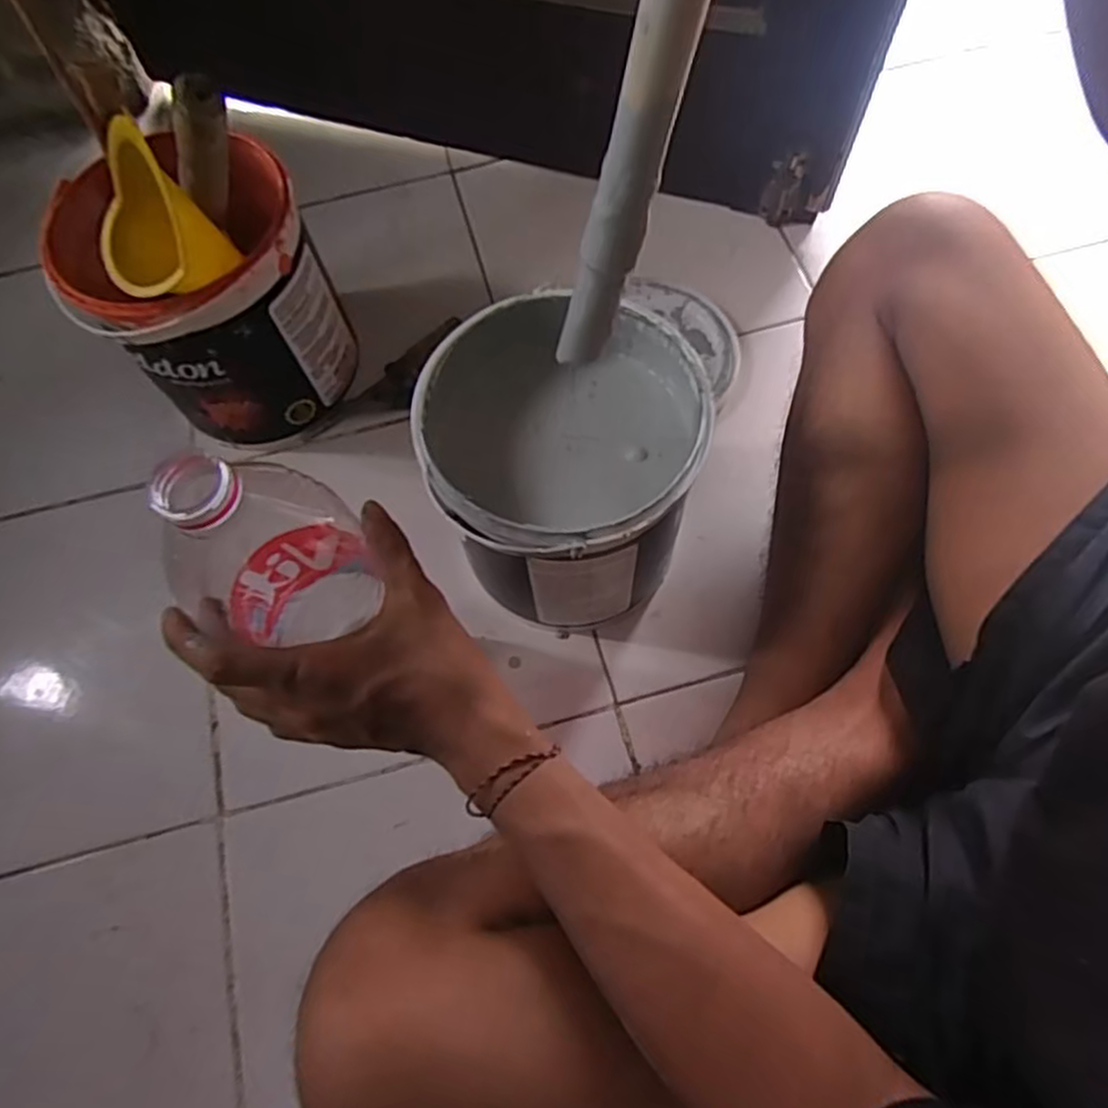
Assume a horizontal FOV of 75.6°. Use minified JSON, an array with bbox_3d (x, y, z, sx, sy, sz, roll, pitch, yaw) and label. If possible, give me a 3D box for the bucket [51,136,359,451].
[{"bbox_3d":[-0.272,-0.200,0.590,0.168,0.188,0.158,-1,67,2],"label":"bucket"}]

